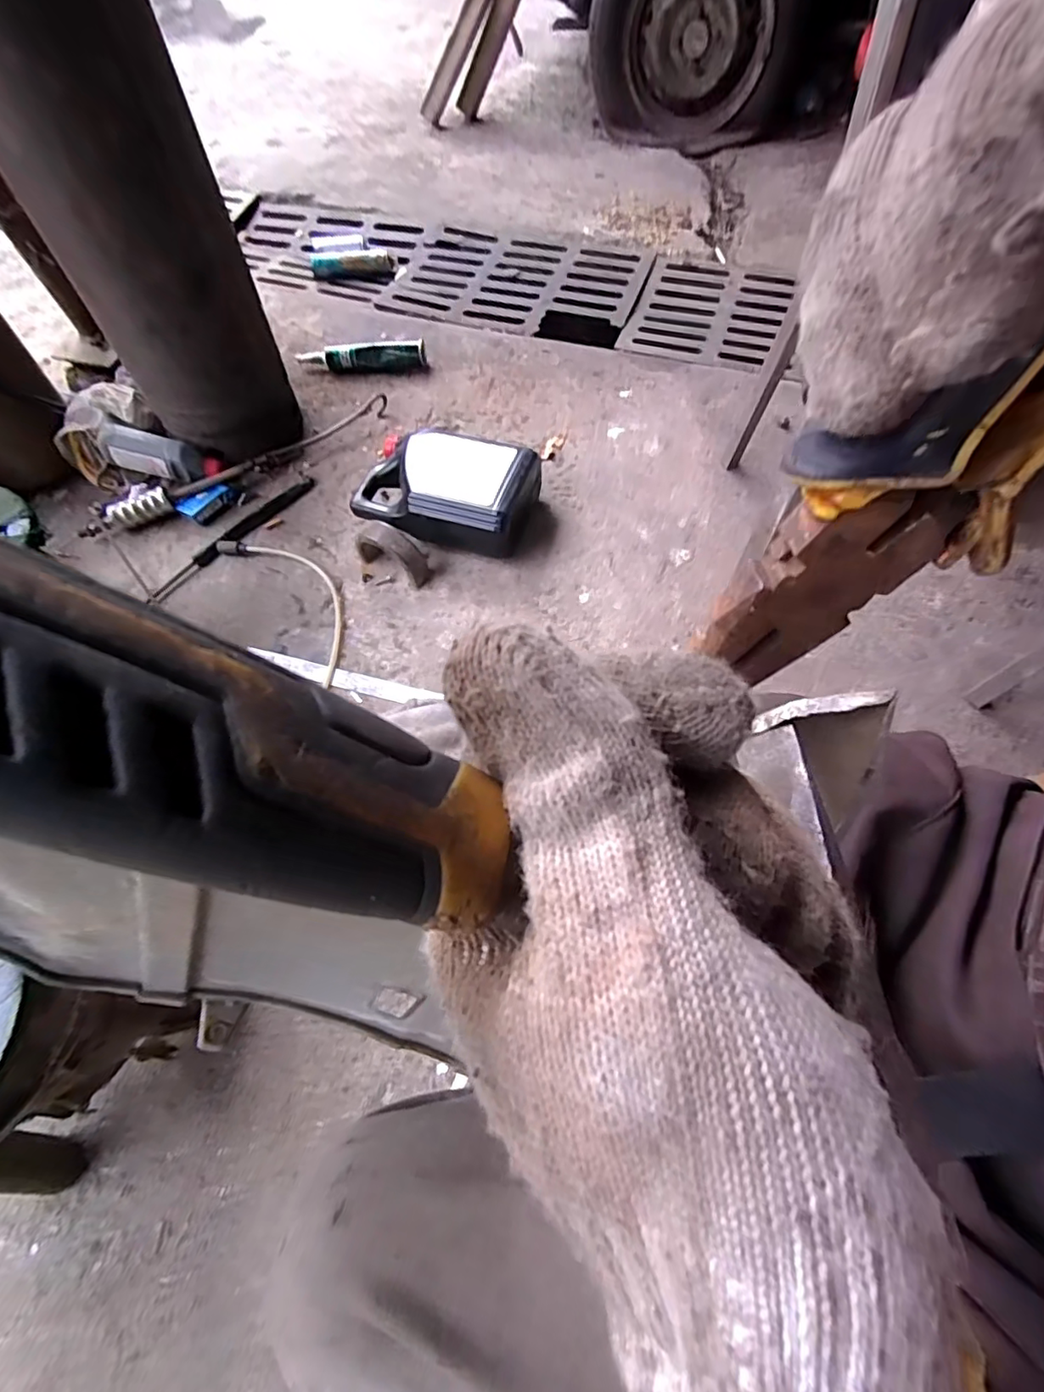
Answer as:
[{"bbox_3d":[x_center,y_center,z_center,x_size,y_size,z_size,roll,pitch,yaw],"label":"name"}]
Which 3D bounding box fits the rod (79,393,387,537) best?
[{"bbox_3d":[-0.544,-0.458,1.074,0.613,0.055,0.058,-35,69,-13],"label":"rod"}]

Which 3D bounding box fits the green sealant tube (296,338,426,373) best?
[{"bbox_3d":[-0.357,-0.748,1.220,0.286,0.045,0.061,-2,65,2],"label":"green sealant tube"}]

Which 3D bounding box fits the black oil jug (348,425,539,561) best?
[{"bbox_3d":[-0.135,-0.355,0.971,0.295,0.123,0.185,17,67,10],"label":"black oil jug"}]

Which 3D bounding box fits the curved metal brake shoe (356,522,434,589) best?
[{"bbox_3d":[-0.216,-0.249,0.926,0.130,0.094,0.062,26,69,14],"label":"curved metal brake shoe"}]

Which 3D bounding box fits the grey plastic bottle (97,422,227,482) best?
[{"bbox_3d":[-0.679,-0.450,1.033,0.207,0.090,0.052,6,63,-21],"label":"grey plastic bottle"}]

